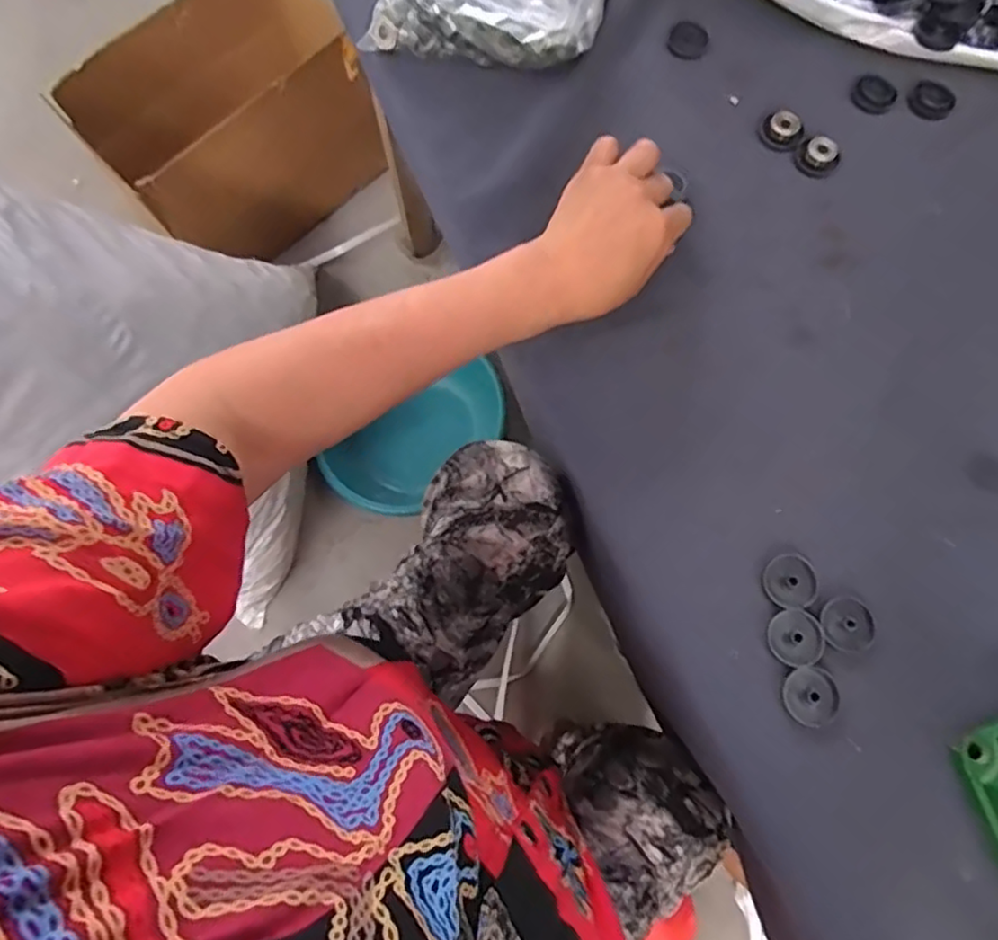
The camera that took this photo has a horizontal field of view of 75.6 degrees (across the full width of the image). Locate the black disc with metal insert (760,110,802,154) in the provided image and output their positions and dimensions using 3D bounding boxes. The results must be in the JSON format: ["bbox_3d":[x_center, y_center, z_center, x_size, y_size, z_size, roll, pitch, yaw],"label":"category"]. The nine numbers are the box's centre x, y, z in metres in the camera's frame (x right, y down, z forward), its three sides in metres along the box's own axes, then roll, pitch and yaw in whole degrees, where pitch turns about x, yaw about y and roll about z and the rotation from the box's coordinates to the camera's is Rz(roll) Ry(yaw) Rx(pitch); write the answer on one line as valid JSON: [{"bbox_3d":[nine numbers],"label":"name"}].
[{"bbox_3d":[0.216,-0.260,0.493,0.029,0.015,0.025,18,76,4],"label":"black disc with metal insert"}]

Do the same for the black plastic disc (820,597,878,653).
[{"bbox_3d":[0.214,0.094,0.393,0.032,0.004,0.031,0,75,0],"label":"black plastic disc"}]

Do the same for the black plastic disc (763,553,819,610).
[{"bbox_3d":[0.183,0.070,0.403,0.033,0.004,0.033,0,75,0],"label":"black plastic disc"}]

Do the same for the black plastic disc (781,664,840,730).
[{"bbox_3d":[0.188,0.136,0.384,0.031,0.004,0.033,0,75,0],"label":"black plastic disc"}]

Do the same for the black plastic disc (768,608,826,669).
[{"bbox_3d":[0.183,0.103,0.393,0.031,0.004,0.034,0,75,0],"label":"black plastic disc"}]

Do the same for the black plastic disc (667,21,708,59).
[{"bbox_3d":[0.154,-0.349,0.521,0.030,0.004,0.037,16,76,4],"label":"black plastic disc"}]

